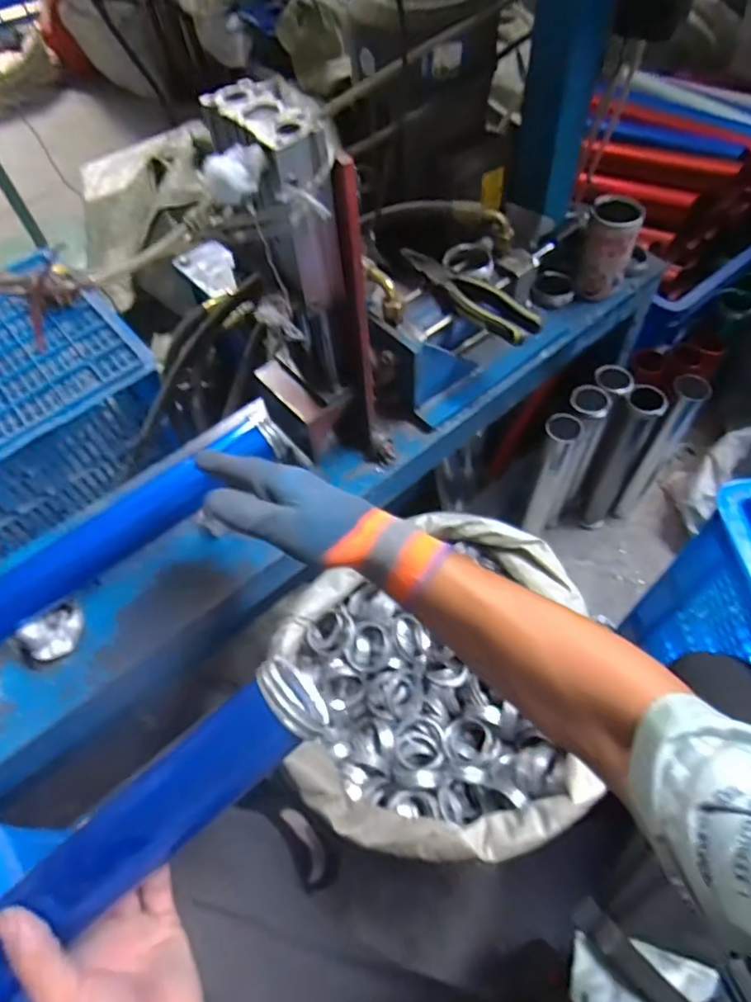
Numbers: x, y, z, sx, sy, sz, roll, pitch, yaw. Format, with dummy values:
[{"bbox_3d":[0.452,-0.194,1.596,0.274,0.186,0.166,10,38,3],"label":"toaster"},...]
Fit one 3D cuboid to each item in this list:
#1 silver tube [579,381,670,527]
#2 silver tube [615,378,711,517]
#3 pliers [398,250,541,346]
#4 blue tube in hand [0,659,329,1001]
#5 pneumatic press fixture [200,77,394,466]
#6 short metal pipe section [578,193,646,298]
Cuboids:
[{"bbox_3d":[0.410,-0.060,0.949,0.059,0.329,0.051,29,65,20],"label":"silver tube"},{"bbox_3d":[0.479,-0.080,0.950,0.048,0.314,0.059,33,66,22],"label":"silver tube"},{"bbox_3d":[0.103,-0.238,0.633,0.044,0.024,0.191,-41,64,-19],"label":"pliers"},{"bbox_3d":[-0.186,0.239,0.333,0.367,0.052,0.048,-40,63,-6],"label":"blue tube in hand"},{"bbox_3d":[-0.059,-0.161,0.508,0.105,0.343,0.111,-24,60,-10],"label":"pneumatic press fixture"},{"bbox_3d":[0.295,-0.325,0.713,0.064,0.104,0.064,-2,58,3],"label":"short metal pipe section"}]

